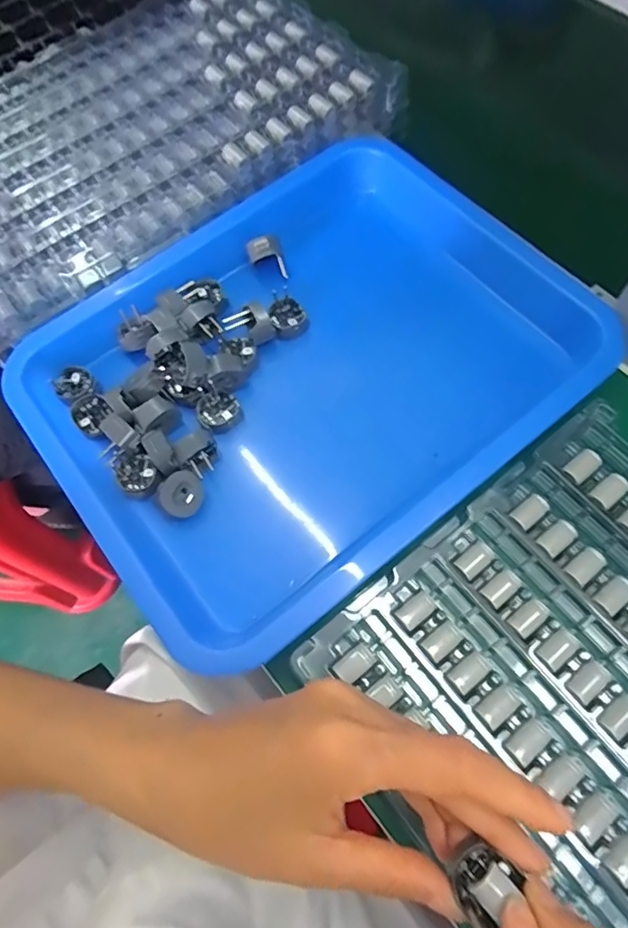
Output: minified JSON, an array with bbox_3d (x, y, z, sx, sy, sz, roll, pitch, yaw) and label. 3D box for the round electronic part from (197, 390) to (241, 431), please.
[{"bbox_3d":[-0.062,-0.034,0.355,0.027,0.010,0.025,-1,66,3],"label":"round electronic part"}]

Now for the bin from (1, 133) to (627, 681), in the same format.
[{"bbox_3d":[-0.005,-0.067,0.365,0.341,0.068,0.249,-37,69,-12],"label":"bin"}]

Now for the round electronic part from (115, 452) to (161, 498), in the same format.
[{"bbox_3d":[-0.111,0.006,0.337,0.025,0.009,0.031,-28,68,-9],"label":"round electronic part"}]

